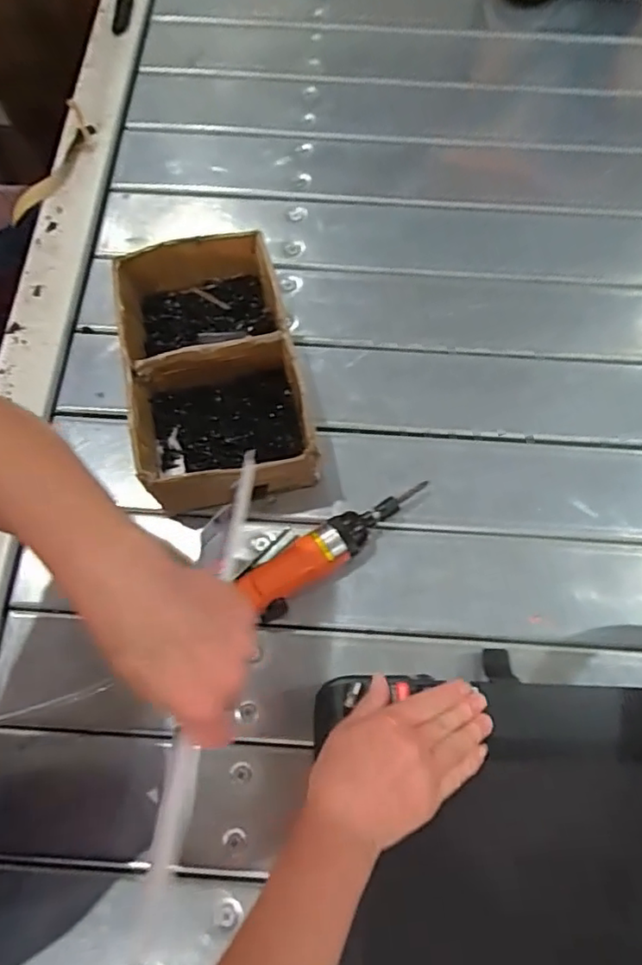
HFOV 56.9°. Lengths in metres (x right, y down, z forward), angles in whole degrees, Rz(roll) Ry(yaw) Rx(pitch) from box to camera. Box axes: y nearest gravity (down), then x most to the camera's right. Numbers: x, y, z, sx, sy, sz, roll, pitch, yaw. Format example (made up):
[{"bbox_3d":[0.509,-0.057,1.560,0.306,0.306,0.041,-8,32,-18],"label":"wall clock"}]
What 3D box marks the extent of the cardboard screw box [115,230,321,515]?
[{"bbox_3d":[-0.105,-0.110,0.574,0.149,0.076,0.254,-13,72,-7],"label":"cardboard screw box"}]

